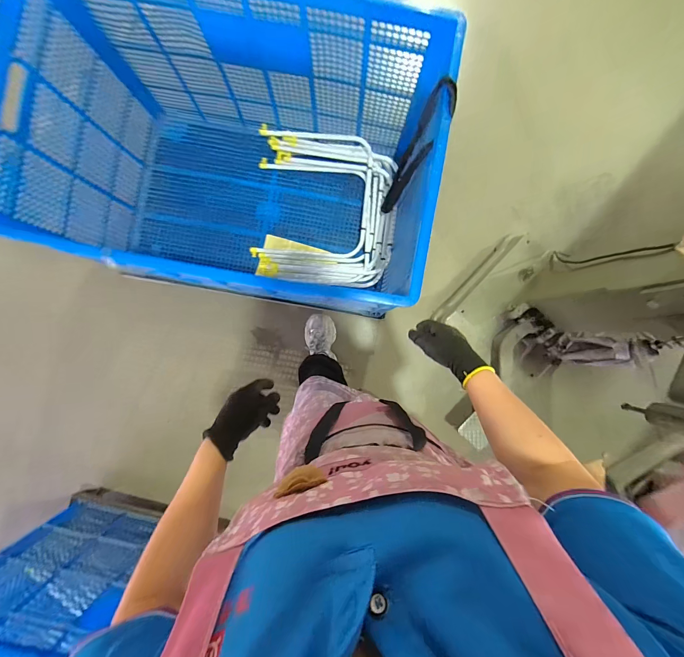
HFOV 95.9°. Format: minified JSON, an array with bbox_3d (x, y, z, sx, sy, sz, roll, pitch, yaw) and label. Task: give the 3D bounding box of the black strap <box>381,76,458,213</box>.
[{"bbox_3d":[0.210,-0.492,0.921,0.075,0.521,0.153,25,89,0],"label":"black strap"}]

